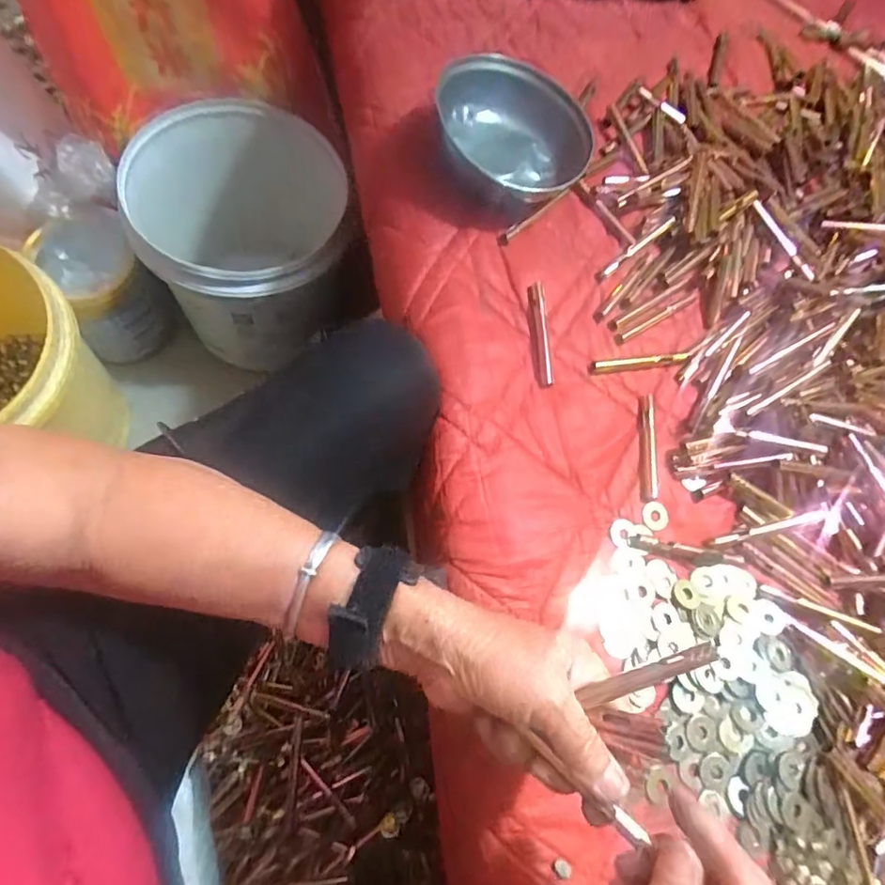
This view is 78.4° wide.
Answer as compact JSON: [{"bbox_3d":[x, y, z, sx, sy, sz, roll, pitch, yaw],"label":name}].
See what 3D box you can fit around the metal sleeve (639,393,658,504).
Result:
[{"bbox_3d":[0.162,0.003,0.428,0.014,0.008,0.088,8,69,-8],"label":"metal sleeve"}]

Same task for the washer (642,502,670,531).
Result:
[{"bbox_3d":[0.166,0.057,0.422,0.021,0.004,0.022,1,80,-5],"label":"washer"}]

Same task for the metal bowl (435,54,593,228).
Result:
[{"bbox_3d":[0.061,-0.256,0.468,0.128,0.071,0.136,3,70,-10],"label":"metal bowl"}]

